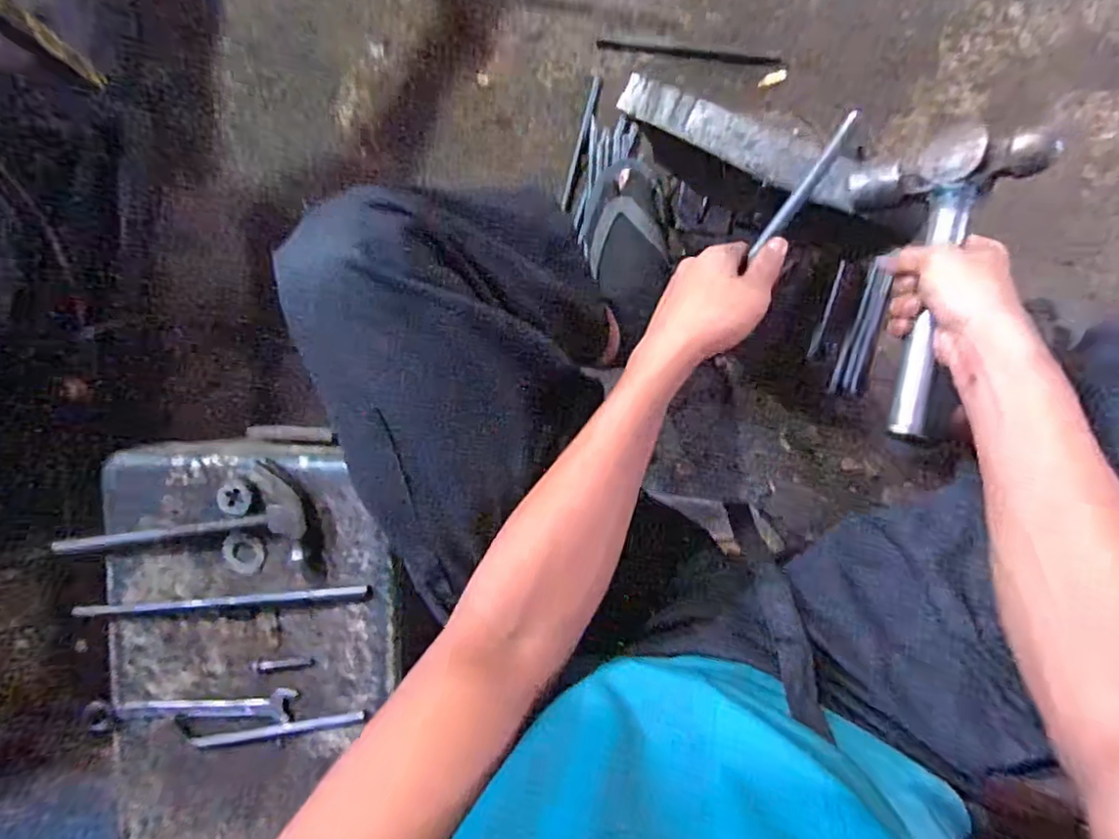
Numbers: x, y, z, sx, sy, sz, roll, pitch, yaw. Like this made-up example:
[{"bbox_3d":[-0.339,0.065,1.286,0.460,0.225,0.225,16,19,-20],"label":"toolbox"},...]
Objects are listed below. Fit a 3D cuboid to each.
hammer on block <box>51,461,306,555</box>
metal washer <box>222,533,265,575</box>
[{"bbox_3d":[-0.380,0.092,0.602,0.249,0.028,0.074,-6,91,7],"label":"hammer on block"},{"bbox_3d":[-0.324,0.138,0.620,0.042,0.004,0.044,10,101,-2],"label":"metal washer"}]

